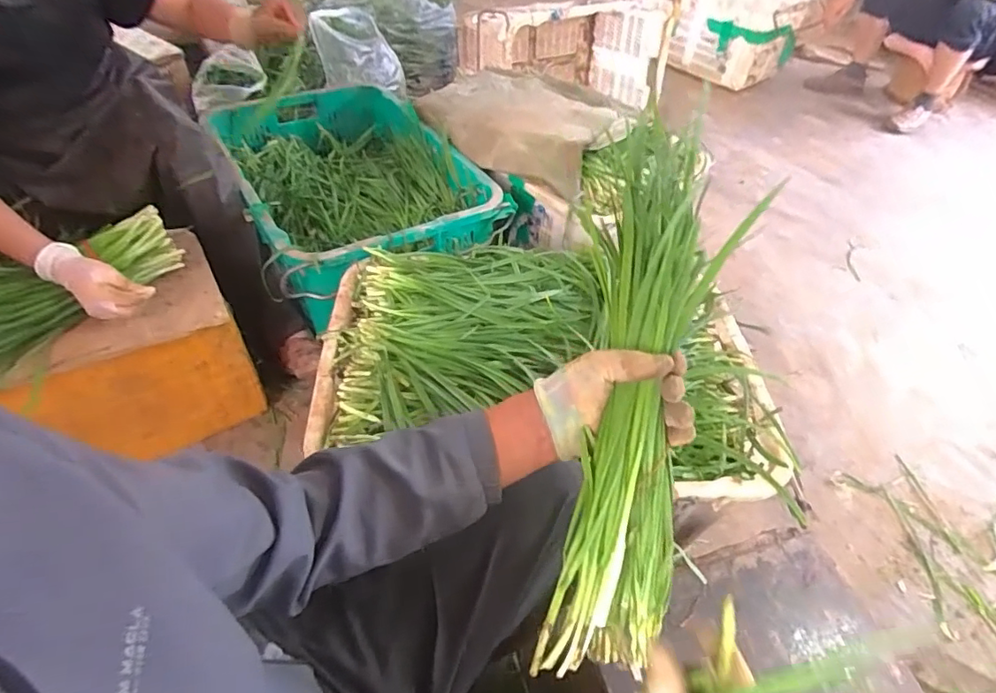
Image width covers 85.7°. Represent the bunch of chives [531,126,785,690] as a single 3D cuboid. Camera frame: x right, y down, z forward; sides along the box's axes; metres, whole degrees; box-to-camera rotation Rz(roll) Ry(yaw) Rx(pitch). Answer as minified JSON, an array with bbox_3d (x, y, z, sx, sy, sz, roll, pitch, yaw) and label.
[{"bbox_3d":[0.124,0.034,0.463,0.115,0.079,0.469,9,81,3],"label":"bunch of chives"}]

